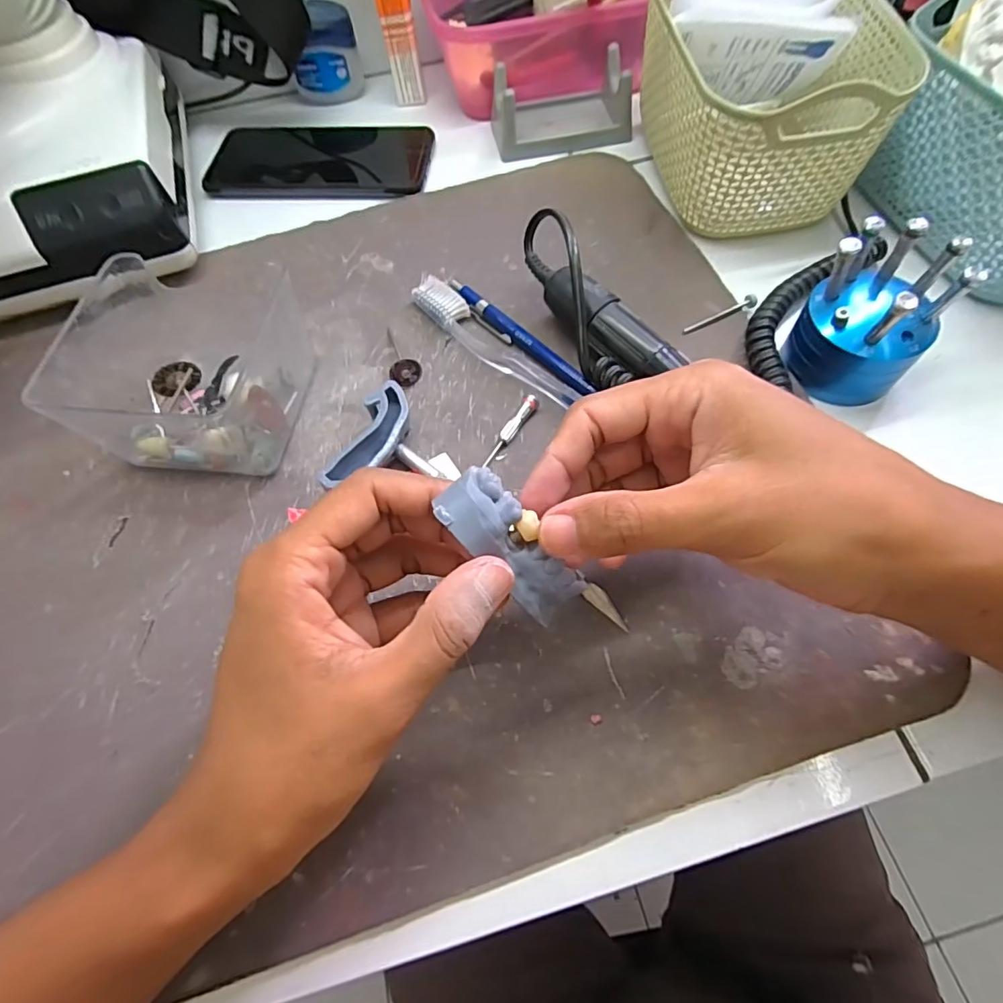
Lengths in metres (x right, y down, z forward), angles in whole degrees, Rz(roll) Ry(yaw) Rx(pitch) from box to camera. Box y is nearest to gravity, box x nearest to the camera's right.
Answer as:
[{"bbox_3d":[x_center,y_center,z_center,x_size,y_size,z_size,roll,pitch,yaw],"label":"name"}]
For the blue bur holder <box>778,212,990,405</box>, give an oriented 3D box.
[{"bbox_3d":[0.181,-0.090,0.261,0.056,0.066,0.059,-39,68,-15],"label":"blue bur holder"}]

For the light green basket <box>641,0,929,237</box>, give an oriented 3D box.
[{"bbox_3d":[0.154,-0.250,0.330,0.119,0.087,0.170,-9,64,-2],"label":"light green basket"}]

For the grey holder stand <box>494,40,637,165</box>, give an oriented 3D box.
[{"bbox_3d":[0.041,-0.290,0.383,0.099,0.036,0.060,-8,64,-1],"label":"grey holder stand"}]

